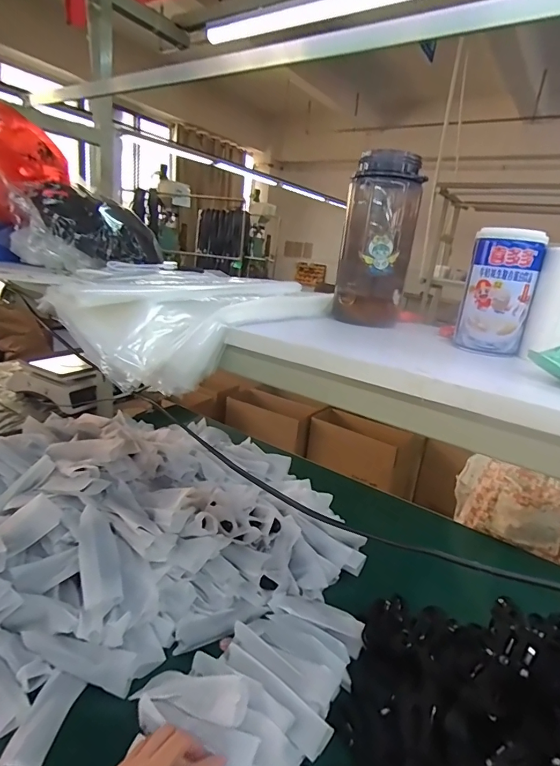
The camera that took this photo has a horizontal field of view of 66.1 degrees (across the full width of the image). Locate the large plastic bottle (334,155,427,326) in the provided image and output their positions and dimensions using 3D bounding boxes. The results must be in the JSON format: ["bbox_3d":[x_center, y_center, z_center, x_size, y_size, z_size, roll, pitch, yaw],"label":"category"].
[{"bbox_3d":[0.121,-0.175,0.538,0.070,0.196,0.068,-4,20,-30],"label":"large plastic bottle"}]

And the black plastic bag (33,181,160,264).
[{"bbox_3d":[-0.323,-0.286,0.785,0.206,0.109,0.152,-1,19,-21],"label":"black plastic bag"}]

